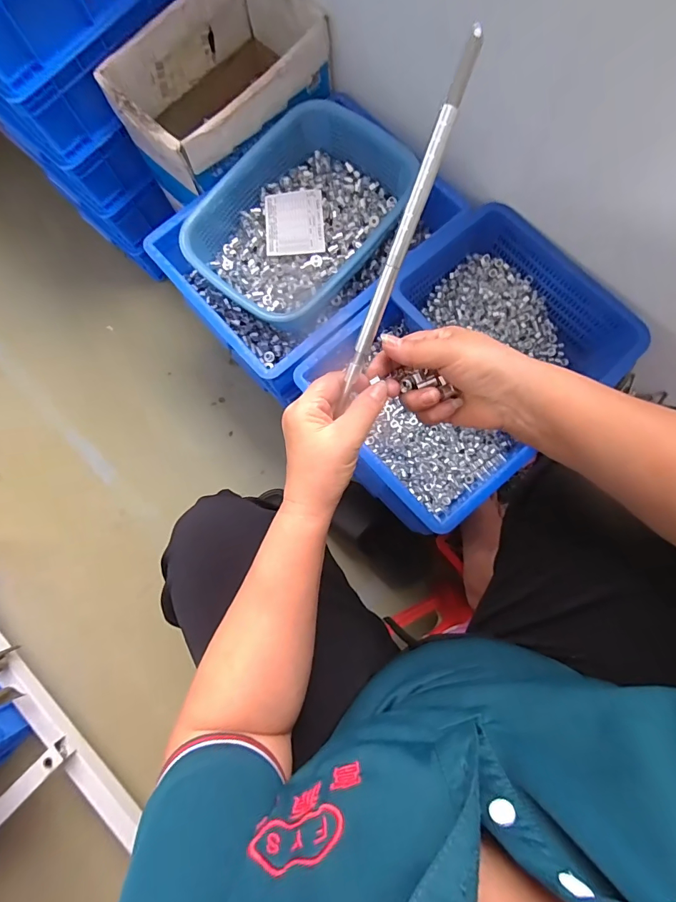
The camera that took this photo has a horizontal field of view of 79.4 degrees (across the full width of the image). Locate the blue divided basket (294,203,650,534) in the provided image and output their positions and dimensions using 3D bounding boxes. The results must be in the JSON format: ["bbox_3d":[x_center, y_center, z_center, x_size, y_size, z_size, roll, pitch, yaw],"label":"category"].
[{"bbox_3d":[0.184,-0.123,0.605,0.406,0.115,0.309,-39,81,-5],"label":"blue divided basket"}]

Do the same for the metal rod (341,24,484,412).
[{"bbox_3d":[0.040,-0.134,0.282,0.009,0.008,0.232,24,122,5],"label":"metal rod"}]

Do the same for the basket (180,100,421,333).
[{"bbox_3d":[-0.063,-0.362,0.648,0.249,0.097,0.342,41,84,8],"label":"basket"}]

